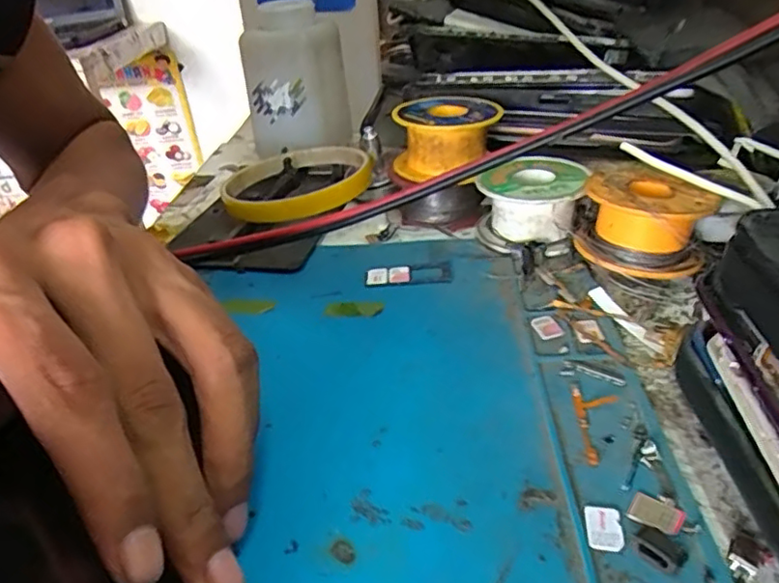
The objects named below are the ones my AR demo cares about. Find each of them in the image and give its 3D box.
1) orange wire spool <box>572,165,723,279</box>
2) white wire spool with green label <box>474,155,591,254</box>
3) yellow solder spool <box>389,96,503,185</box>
[{"bbox_3d":[0.110,-0.030,0.258,0.051,0.034,0.049,8,36,21],"label":"orange wire spool"},{"bbox_3d":[0.068,-0.042,0.286,0.047,0.032,0.048,-4,33,3],"label":"white wire spool with green label"},{"bbox_3d":[0.028,-0.079,0.305,0.052,0.032,0.055,-3,33,5],"label":"yellow solder spool"}]

